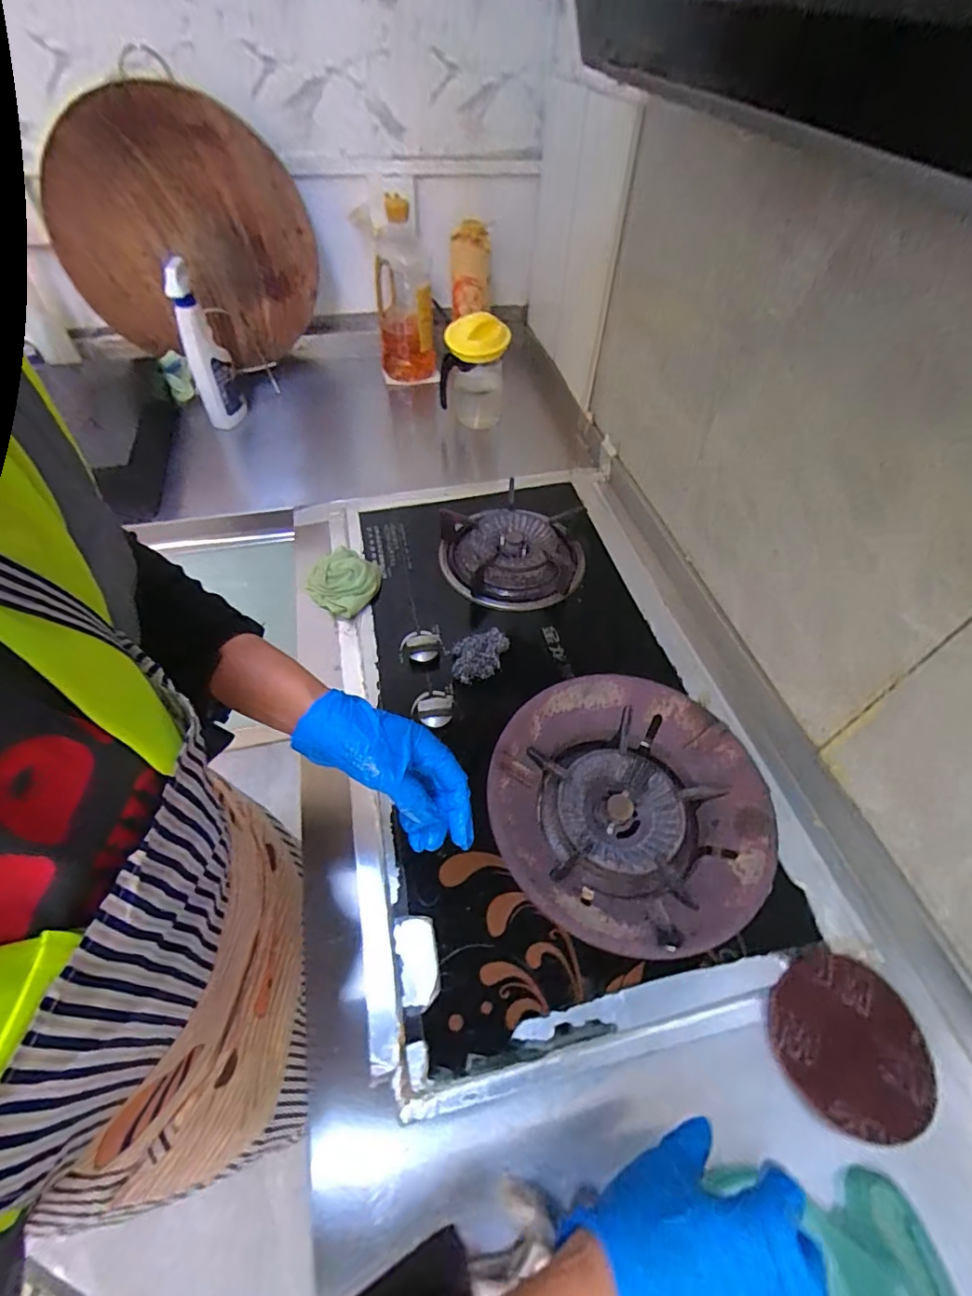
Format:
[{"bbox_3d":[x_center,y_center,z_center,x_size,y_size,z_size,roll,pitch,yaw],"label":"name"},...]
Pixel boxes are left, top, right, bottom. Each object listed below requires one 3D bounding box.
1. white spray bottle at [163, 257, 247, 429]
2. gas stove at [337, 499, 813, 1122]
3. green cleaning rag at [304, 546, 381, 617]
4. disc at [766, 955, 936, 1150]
[{"bbox_3d":[-0.471,-0.495,0.874,0.071,0.234,0.060,-20,56,-17],"label":"white spray bottle"},{"bbox_3d":[0.039,0.015,0.592,0.367,0.096,0.705,-8,53,-8],"label":"gas stove"},{"bbox_3d":[-0.190,-0.094,0.703,0.091,0.038,0.102,-37,62,-26],"label":"green cleaning rag"},{"bbox_3d":[0.293,0.317,0.418,0.120,0.005,0.116,1,52,-1],"label":"disc"}]

